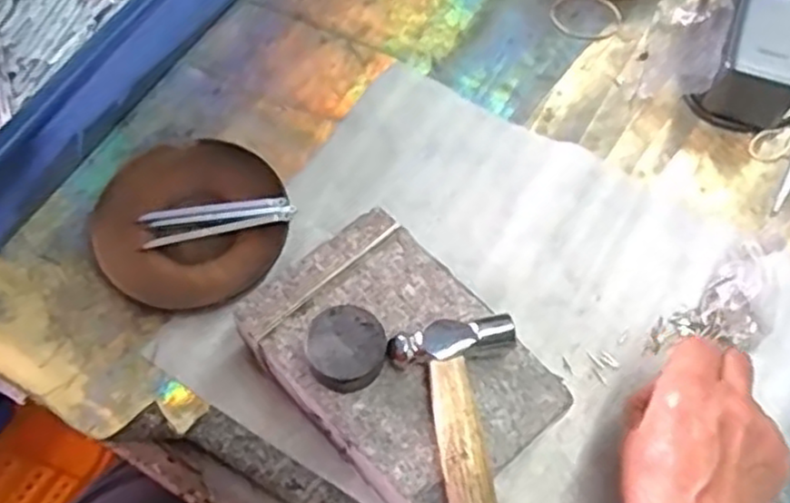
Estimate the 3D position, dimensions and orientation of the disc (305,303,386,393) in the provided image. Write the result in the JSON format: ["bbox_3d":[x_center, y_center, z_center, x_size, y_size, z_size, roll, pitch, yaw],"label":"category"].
[{"bbox_3d":[-0.024,0.048,0.355,0.036,0.023,0.037,1,65,-3],"label":"disc"}]

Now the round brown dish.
[{"bbox_3d":[-0.125,-0.017,0.453,0.108,0.019,0.114,1,65,-3],"label":"round brown dish"}]

